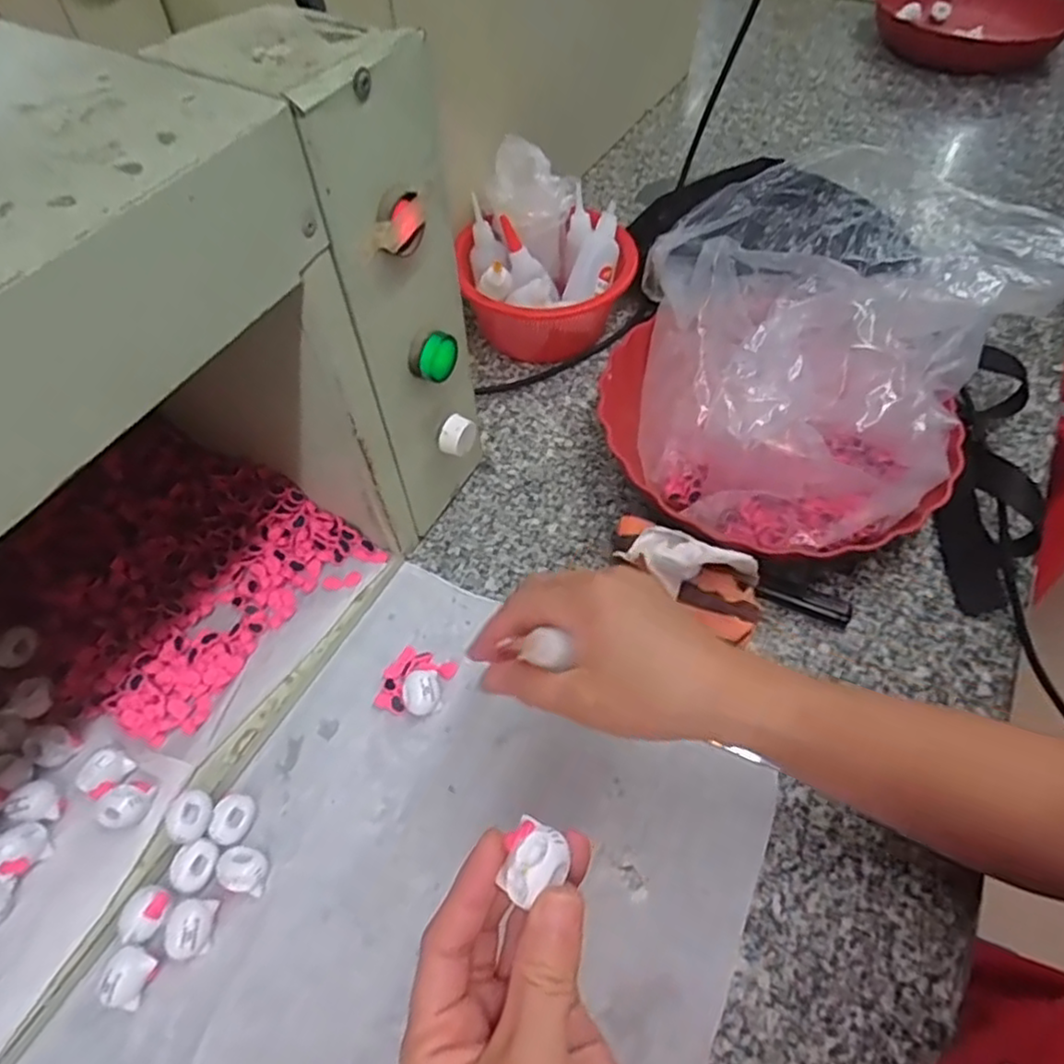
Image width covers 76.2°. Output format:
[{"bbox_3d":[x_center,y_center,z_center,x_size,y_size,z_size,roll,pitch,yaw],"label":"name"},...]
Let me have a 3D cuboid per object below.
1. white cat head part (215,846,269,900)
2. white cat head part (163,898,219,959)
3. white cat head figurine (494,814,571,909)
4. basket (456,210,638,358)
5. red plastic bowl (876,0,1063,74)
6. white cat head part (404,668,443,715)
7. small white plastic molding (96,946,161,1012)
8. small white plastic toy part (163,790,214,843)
[{"bbox_3d":[-0.152,0.176,0.354,0.026,0.012,0.021,10,57,6],"label":"white cat head part"},{"bbox_3d":[-0.172,0.198,0.341,0.022,0.014,0.025,6,56,4],"label":"white cat head part"},{"bbox_3d":[0.000,0.111,0.229,0.020,0.009,0.025,23,59,15],"label":"white cat head figurine"},{"bbox_3d":[0.009,-0.215,0.557,0.147,0.123,0.131,0,56,0],"label":"basket"},{"bbox_3d":[0.568,-0.663,0.882,0.233,0.059,0.221,0,55,1],"label":"red plastic bowl"},{"bbox_3d":[-0.066,0.096,0.407,0.023,0.018,0.024,0,56,0],"label":"white cat head part"},{"bbox_3d":[-0.196,0.216,0.330,0.021,0.014,0.025,27,60,17],"label":"small white plastic molding"},{"bbox_3d":[-0.181,0.152,0.361,0.020,0.019,0.025,19,58,12],"label":"small white plastic toy part"}]

